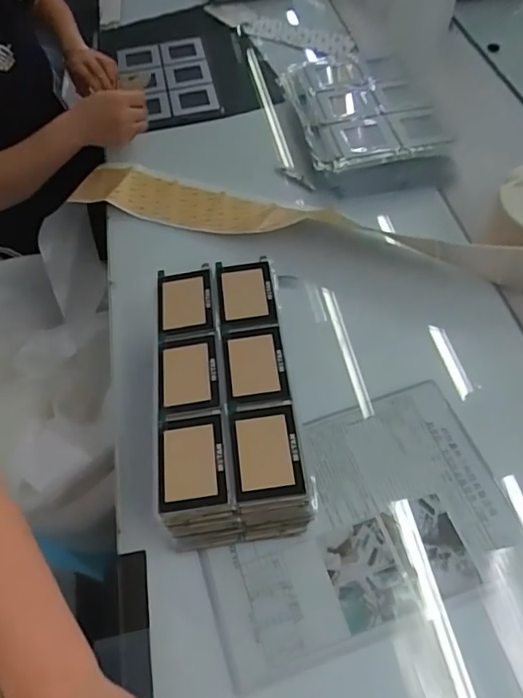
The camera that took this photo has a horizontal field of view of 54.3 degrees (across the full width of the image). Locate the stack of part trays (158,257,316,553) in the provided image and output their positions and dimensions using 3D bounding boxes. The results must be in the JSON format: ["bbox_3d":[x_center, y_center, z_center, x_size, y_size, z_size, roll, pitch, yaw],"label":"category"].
[{"bbox_3d":[-0.036,0.051,0.539,0.130,0.101,0.276,-8,56,0],"label":"stack of part trays"}]

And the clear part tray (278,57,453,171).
[{"bbox_3d":[0.155,-0.370,0.771,0.199,0.044,0.253,-8,56,0],"label":"clear part tray"}]

